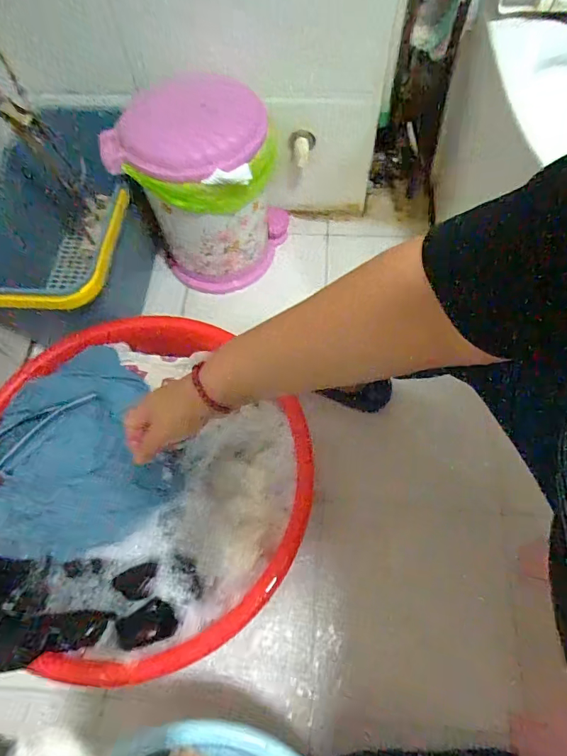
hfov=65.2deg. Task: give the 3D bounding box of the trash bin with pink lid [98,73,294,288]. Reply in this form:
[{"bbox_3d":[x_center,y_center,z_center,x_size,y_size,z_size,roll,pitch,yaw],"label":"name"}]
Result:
[{"bbox_3d":[-0.132,-0.357,0.856,0.229,0.354,0.235,13,65,8],"label":"trash bin with pink lid"}]

